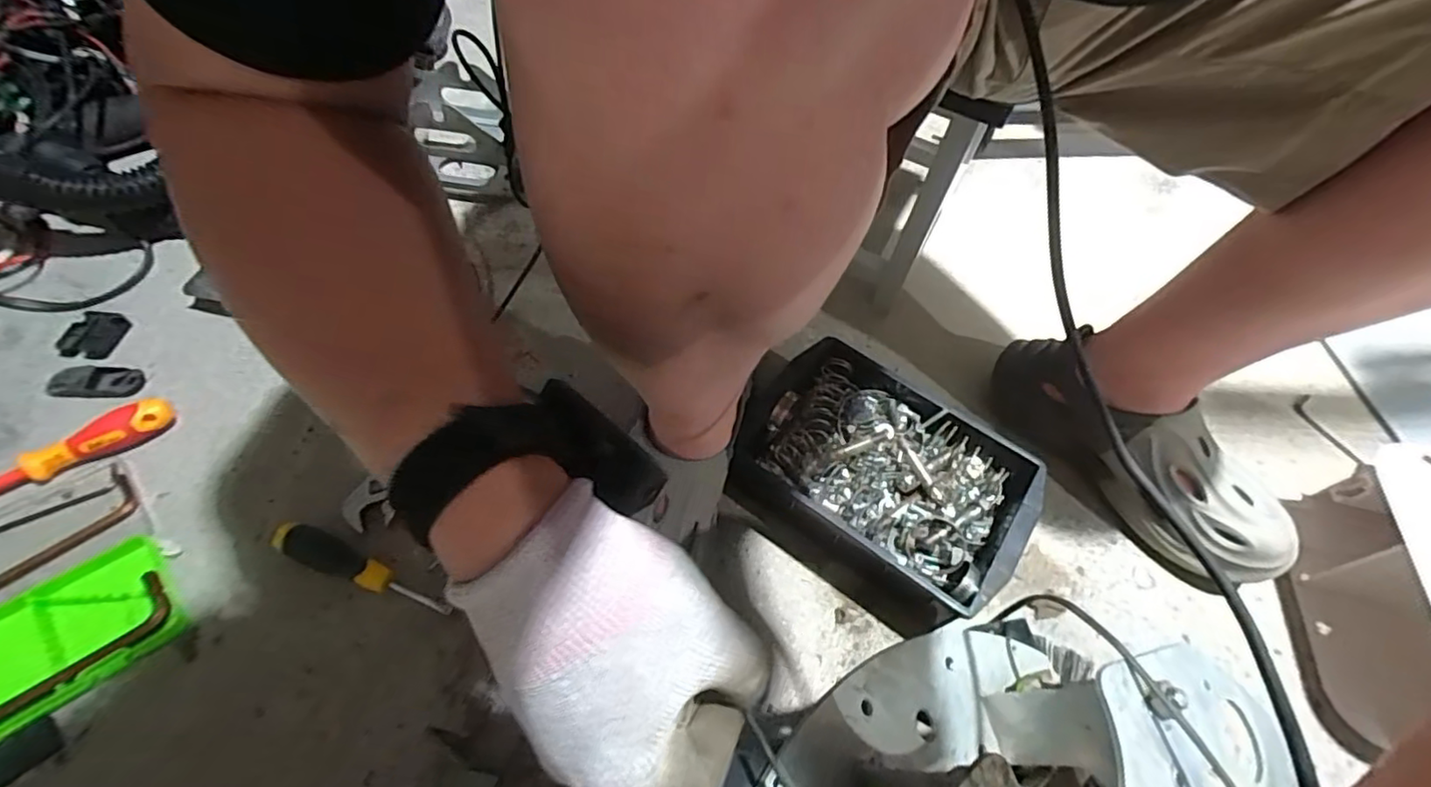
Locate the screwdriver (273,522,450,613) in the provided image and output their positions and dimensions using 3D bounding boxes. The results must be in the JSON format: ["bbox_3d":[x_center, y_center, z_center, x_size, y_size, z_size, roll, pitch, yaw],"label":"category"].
[{"bbox_3d":[-0.294,0.147,0.511,0.155,0.031,0.027,18,57,8],"label":"screwdriver"}]

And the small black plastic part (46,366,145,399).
[{"bbox_3d":[-0.599,-0.011,0.591,0.068,0.020,0.031,0,56,-4],"label":"small black plastic part"}]

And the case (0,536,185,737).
[{"bbox_3d":[-0.517,0.197,0.451,0.186,0.031,0.095,-35,65,-24],"label":"case"}]

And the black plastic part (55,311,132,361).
[{"bbox_3d":[-0.625,-0.060,0.617,0.051,0.014,0.058,4,56,-1],"label":"black plastic part"}]

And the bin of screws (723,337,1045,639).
[{"bbox_3d":[0.144,0.082,0.572,0.263,0.082,0.206,31,59,16],"label":"bin of screws"}]

